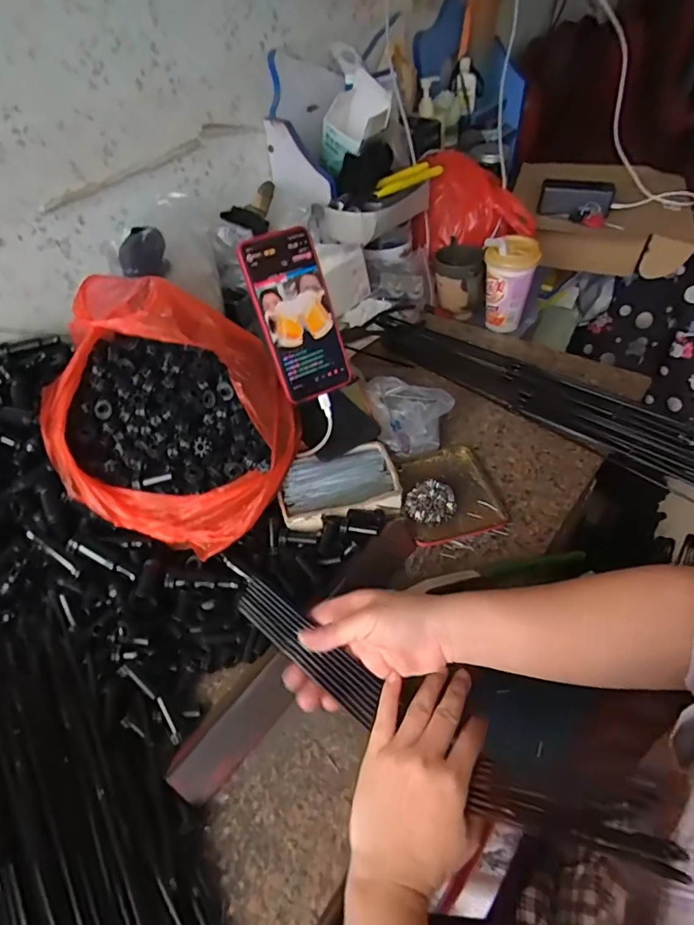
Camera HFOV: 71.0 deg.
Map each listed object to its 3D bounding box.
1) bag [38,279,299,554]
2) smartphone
[{"bbox_3d":[-0.173,-0.055,0.479,0.246,0.131,0.222,10,53,7],"label":"bag"},{"bbox_3d":[-0.049,-0.147,0.490,0.075,0.160,0.012,-27,23,-24],"label":"smartphone"}]

